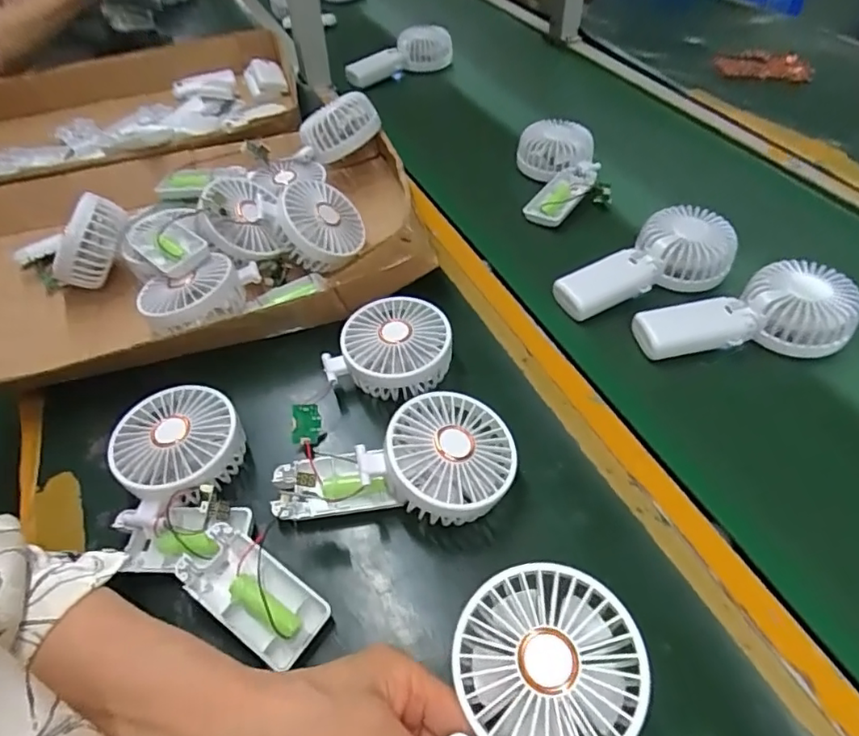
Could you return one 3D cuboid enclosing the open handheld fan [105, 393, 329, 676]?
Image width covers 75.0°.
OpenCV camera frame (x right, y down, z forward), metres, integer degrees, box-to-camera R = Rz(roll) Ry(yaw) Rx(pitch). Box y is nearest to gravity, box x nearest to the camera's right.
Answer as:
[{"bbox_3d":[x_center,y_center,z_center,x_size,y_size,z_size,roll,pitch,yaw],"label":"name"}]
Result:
[{"bbox_3d":[-0.154,0.105,0.373,0.102,0.053,0.213,-26,54,-19],"label":"open handheld fan"}]

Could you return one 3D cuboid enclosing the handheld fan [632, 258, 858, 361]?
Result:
[{"bbox_3d":[0.262,-0.046,0.474,0.171,0.048,0.075,-5,50,-3],"label":"handheld fan"}]

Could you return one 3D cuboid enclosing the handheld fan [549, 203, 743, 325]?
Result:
[{"bbox_3d":[0.199,-0.093,0.509,0.165,0.042,0.081,-30,55,-22],"label":"handheld fan"}]

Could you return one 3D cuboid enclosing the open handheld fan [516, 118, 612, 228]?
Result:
[{"bbox_3d":[0.150,-0.225,0.631,0.090,0.043,0.148,-2,50,-1],"label":"open handheld fan"}]

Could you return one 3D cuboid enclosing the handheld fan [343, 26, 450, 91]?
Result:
[{"bbox_3d":[-0.046,-0.483,0.861,0.163,0.051,0.058,-27,54,-20],"label":"handheld fan"}]

